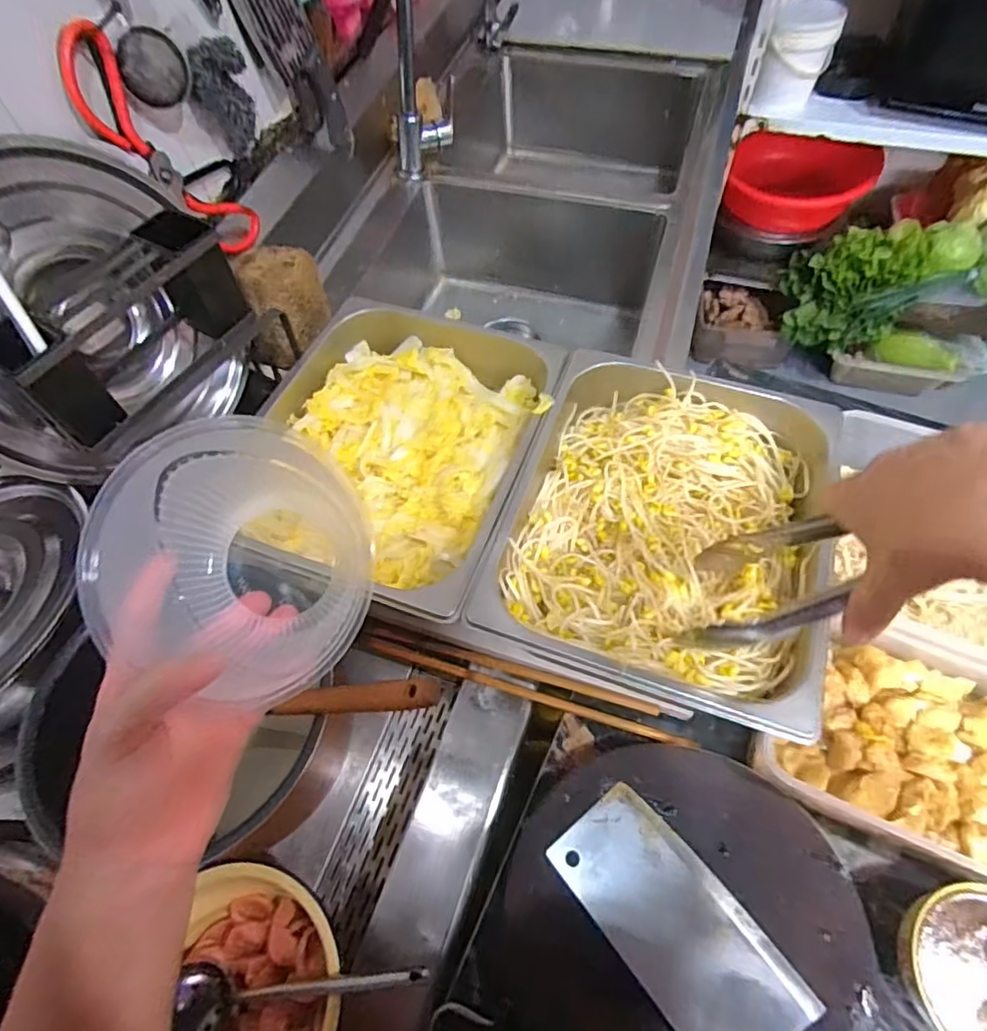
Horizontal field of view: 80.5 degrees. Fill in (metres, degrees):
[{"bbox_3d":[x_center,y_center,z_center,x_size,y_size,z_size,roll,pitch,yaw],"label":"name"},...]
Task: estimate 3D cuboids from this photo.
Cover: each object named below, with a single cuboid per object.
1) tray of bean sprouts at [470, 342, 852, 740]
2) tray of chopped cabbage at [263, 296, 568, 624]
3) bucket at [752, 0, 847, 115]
[{"bbox_3d":[0.156,-0.001,0.522,0.254,0.080,0.321,17,63,13],"label":"tray of bean sprouts"},{"bbox_3d":[-0.090,-0.070,0.563,0.246,0.073,0.313,17,62,13],"label":"tray of chopped cabbage"},{"bbox_3d":[0.644,-0.974,1.231,0.125,0.177,0.125,-1,60,3],"label":"bucket"}]

